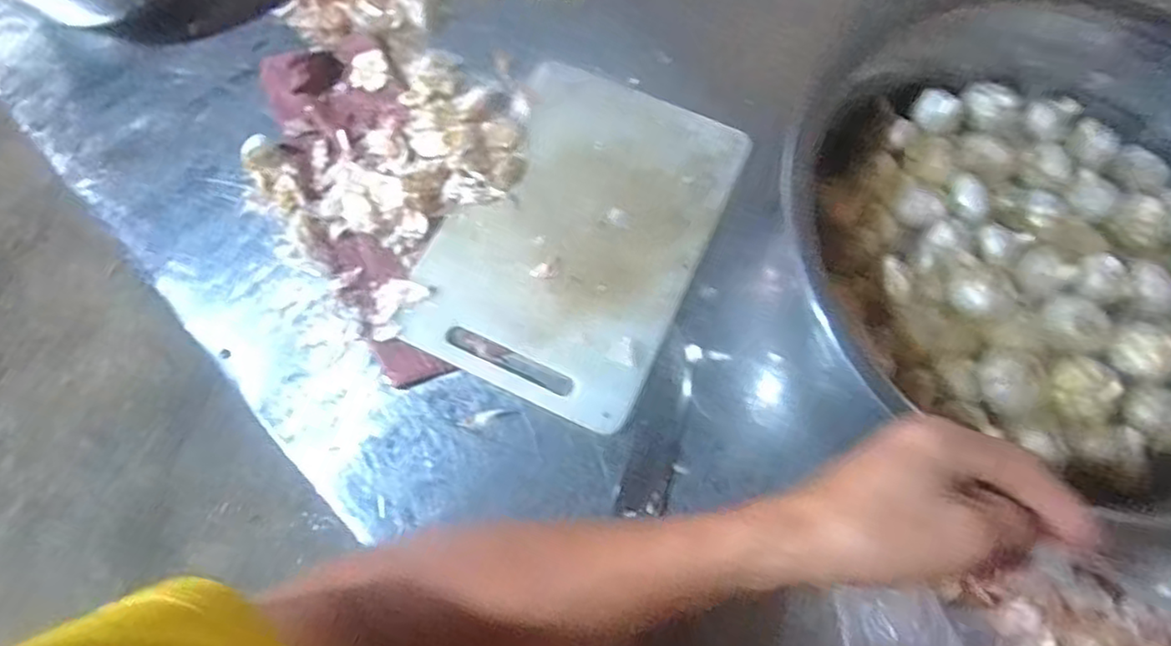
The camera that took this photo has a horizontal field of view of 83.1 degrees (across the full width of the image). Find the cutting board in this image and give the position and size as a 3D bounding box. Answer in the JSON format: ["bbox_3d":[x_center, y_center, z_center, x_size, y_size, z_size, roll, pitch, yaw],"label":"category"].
[{"bbox_3d":[-0.004,-0.094,0.635,0.231,0.009,0.342,24,75,6],"label":"cutting board"}]

